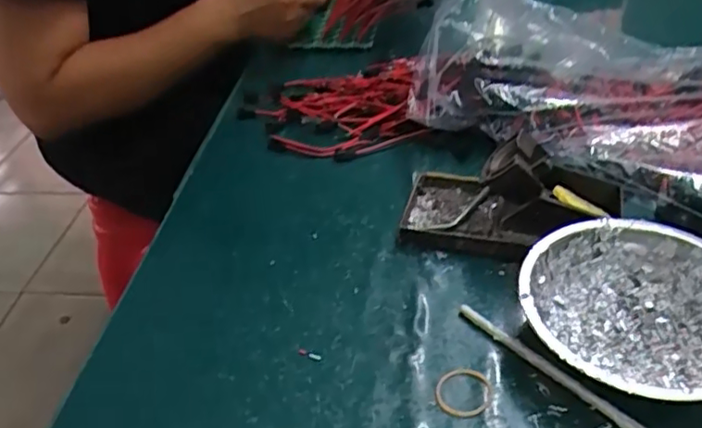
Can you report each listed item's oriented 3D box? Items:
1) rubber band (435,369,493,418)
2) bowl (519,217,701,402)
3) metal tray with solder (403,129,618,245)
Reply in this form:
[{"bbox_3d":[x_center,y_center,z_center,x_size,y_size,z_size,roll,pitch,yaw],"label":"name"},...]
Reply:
[{"bbox_3d":[0.062,0.098,0.330,0.031,0.004,0.029,-4,40,3],"label":"rubber band"},{"bbox_3d":[0.158,0.057,0.335,0.123,0.039,0.119,-4,40,3],"label":"bowl"},{"bbox_3d":[0.110,-0.017,0.416,0.146,0.065,0.076,10,42,18],"label":"metal tray with solder"}]

